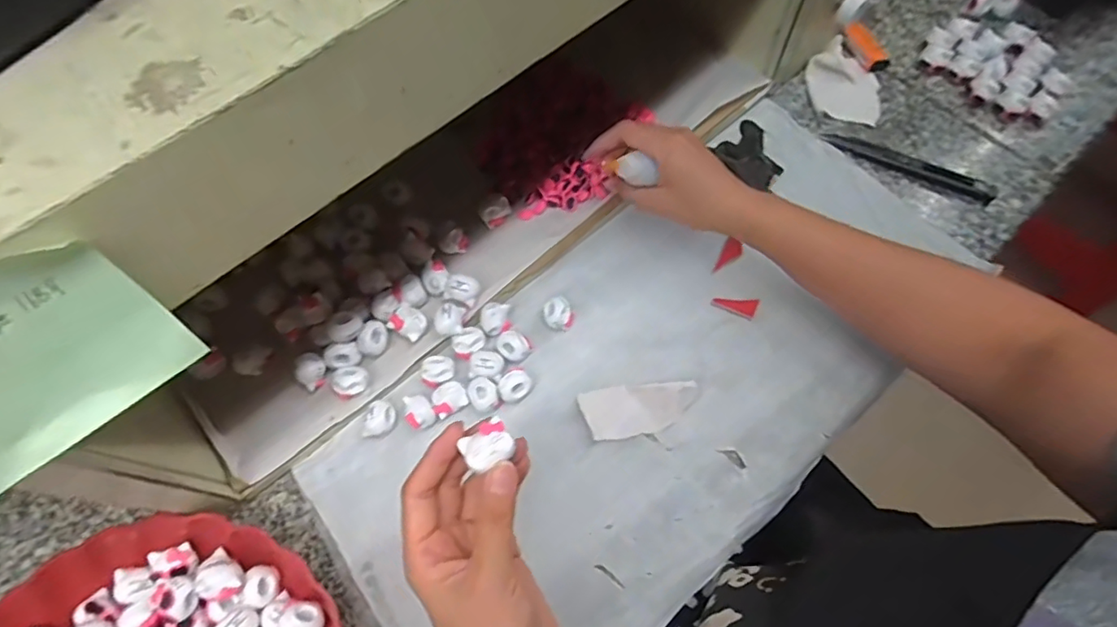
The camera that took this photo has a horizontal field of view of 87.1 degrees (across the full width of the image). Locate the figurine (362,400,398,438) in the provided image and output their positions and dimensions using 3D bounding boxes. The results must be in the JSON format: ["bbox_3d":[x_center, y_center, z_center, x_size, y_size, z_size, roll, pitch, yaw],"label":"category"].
[{"bbox_3d":[-0.127,0.075,0.419,0.022,0.017,0.025,9,68,4],"label":"figurine"}]

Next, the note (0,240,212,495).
[{"bbox_3d":[-0.185,0.021,0.199,0.095,0.072,0.006,-40,52,-17],"label":"note"}]

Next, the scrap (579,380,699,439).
[{"bbox_3d":[0.057,0.067,0.415,0.079,0.018,0.035,-7,68,-2],"label":"scrap"}]

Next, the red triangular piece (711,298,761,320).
[{"bbox_3d":[0.136,-0.007,0.455,0.033,0.007,0.016,18,69,8],"label":"red triangular piece"}]

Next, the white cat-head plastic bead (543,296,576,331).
[{"bbox_3d":[0.001,0.001,0.447,0.023,0.023,0.022,0,67,1],"label":"white cat-head plastic bead"}]

